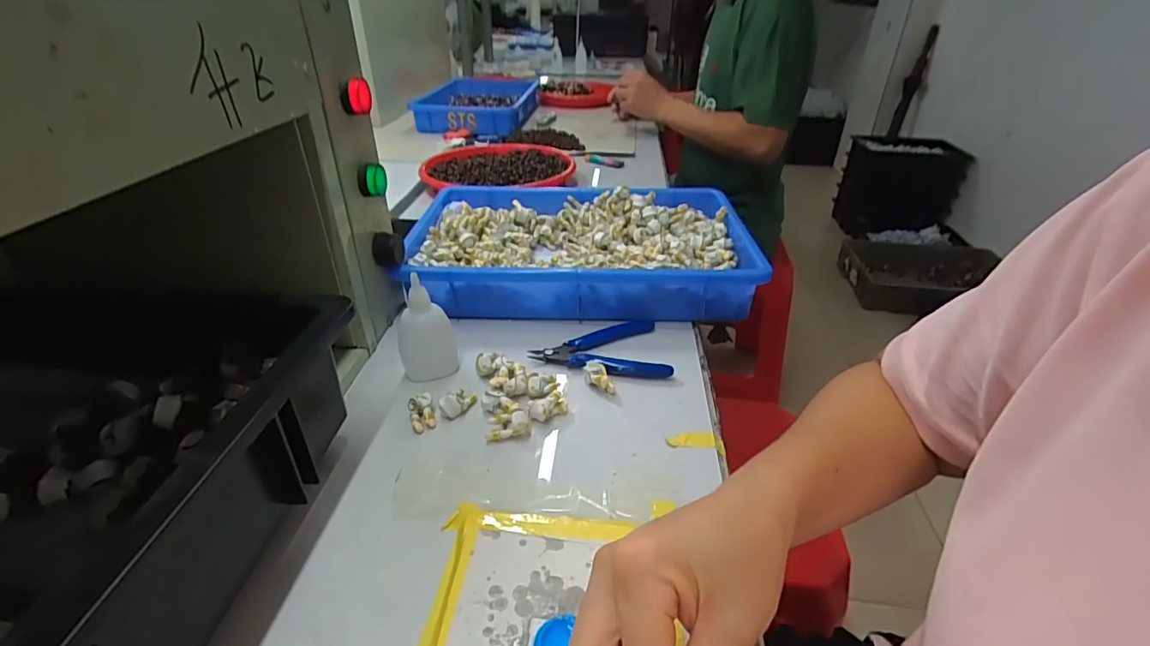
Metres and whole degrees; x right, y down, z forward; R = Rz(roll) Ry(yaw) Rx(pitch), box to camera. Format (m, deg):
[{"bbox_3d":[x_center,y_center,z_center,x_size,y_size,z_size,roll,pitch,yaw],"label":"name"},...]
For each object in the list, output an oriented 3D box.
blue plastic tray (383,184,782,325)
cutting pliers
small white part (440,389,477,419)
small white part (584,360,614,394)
[{"bbox_3d":[0.004,-0.096,0.604,0.372,0.063,0.253,2,33,0],"label":"blue plastic tray"},{"bbox_3d":[0.021,0.019,0.477,0.119,0.012,0.086,-1,34,-4],"label":"cutting pliers"},{"bbox_3d":[-0.092,0.061,0.411,0.015,0.015,0.027,18,37,24],"label":"small white part"},{"bbox_3d":[0.021,0.045,0.434,0.019,0.017,0.029,-10,35,-16],"label":"small white part"}]

